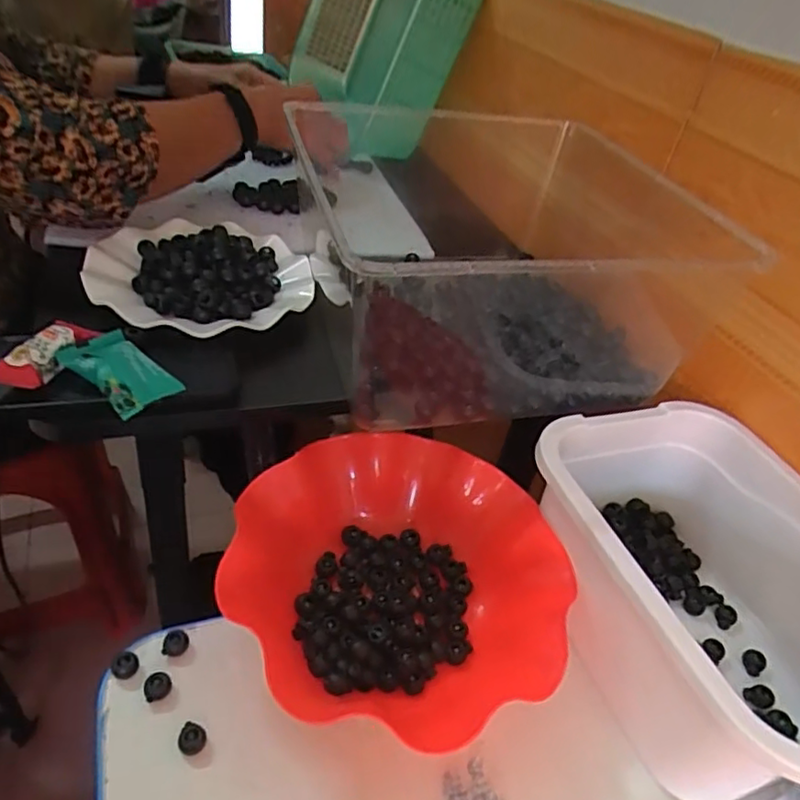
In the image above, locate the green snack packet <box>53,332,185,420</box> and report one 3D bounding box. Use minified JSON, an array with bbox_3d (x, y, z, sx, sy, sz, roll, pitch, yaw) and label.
[{"bbox_3d":[-0.186,-0.021,0.404,0.068,0.019,0.044,30,43,21],"label":"green snack packet"}]

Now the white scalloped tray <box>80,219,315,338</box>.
[{"bbox_3d":[-0.170,-0.113,0.522,0.178,0.028,0.176,-7,43,-21],"label":"white scalloped tray"}]

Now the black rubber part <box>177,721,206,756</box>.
[{"bbox_3d":[-0.121,0.196,0.353,0.016,0.014,0.015,3,42,-3],"label":"black rubber part"}]

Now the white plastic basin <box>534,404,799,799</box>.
[{"bbox_3d":[0.206,0.132,0.422,0.185,0.124,0.247,-9,44,-21],"label":"white plastic basin"}]

